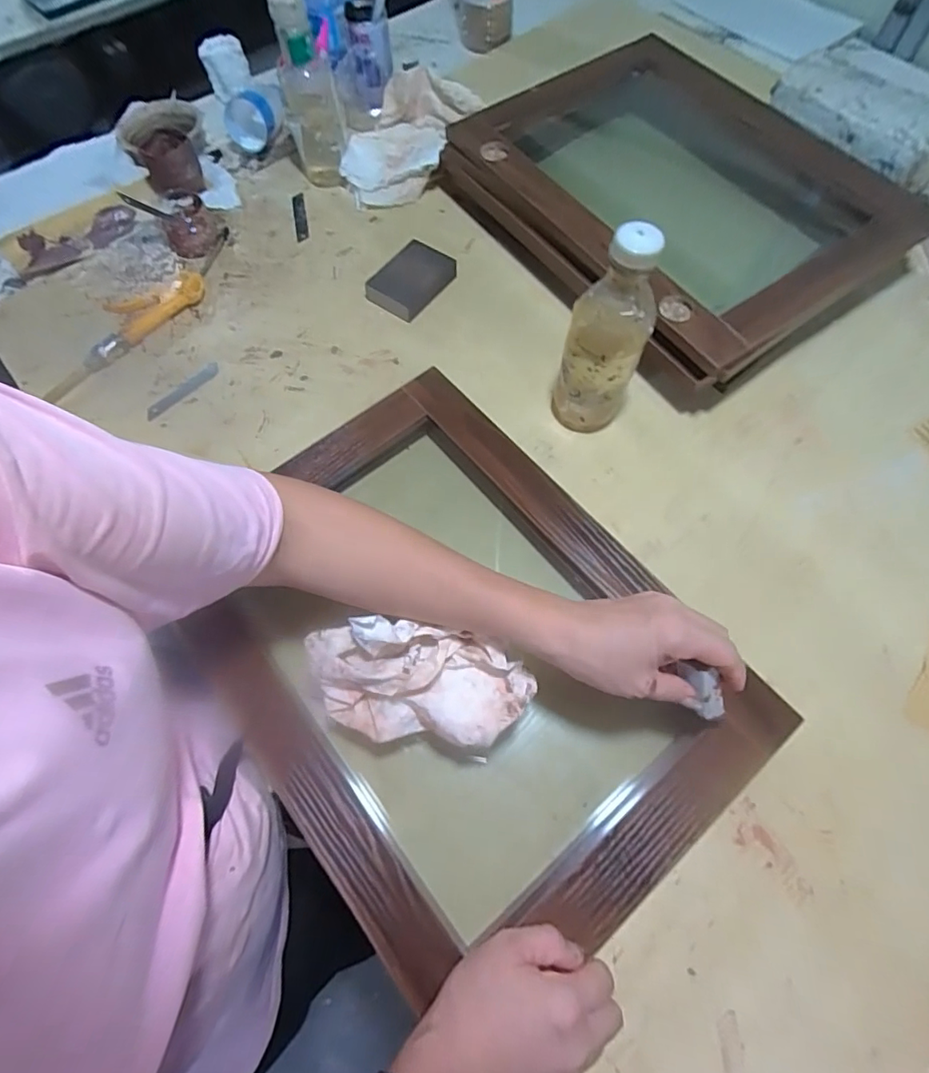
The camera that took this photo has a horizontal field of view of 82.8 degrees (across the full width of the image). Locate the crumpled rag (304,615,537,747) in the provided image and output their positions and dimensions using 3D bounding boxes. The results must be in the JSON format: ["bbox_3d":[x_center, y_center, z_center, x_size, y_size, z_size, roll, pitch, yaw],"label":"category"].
[{"bbox_3d":[-0.035,0.110,0.395,0.165,0.061,0.077,3,66,3],"label":"crumpled rag"}]

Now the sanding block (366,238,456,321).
[{"bbox_3d":[-0.070,-0.324,0.662,0.075,0.023,0.104,35,71,15],"label":"sanding block"}]

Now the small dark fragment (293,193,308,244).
[{"bbox_3d":[-0.231,-0.448,0.738,0.018,0.007,0.088,-12,66,-3],"label":"small dark fragment"}]

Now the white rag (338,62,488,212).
[{"bbox_3d":[-0.080,-0.559,0.748,0.152,0.073,0.205,19,68,10],"label":"white rag"}]

